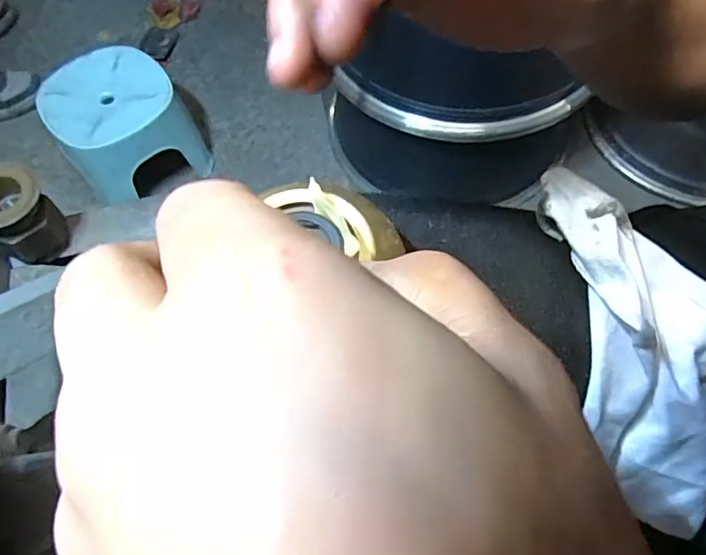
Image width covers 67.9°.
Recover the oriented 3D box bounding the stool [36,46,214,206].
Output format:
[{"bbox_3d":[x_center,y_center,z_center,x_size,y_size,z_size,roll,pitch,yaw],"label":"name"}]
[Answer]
[{"bbox_3d":[-0.420,-0.274,0.979,0.220,0.200,0.219,-33,67,-14],"label":"stool"}]

